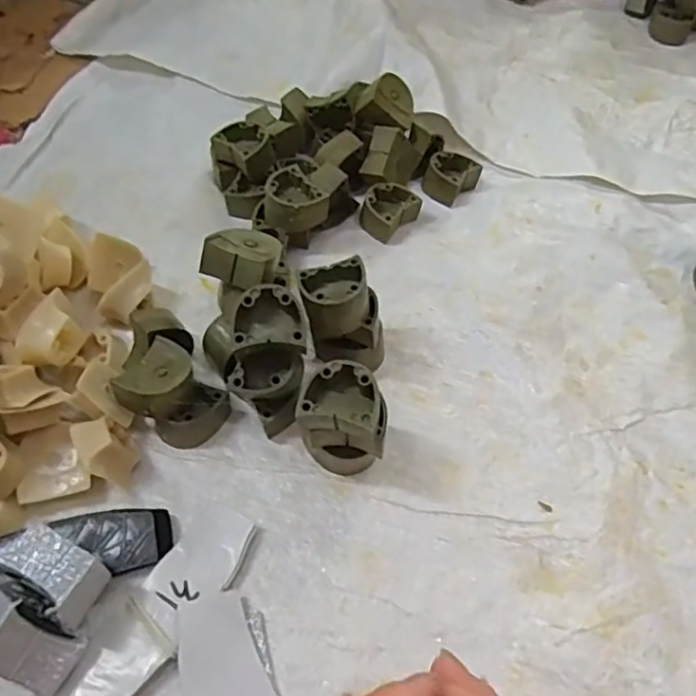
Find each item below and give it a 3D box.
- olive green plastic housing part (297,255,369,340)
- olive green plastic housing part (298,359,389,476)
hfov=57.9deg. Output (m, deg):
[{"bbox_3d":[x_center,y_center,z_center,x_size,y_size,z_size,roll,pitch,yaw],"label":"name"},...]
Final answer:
[{"bbox_3d":[-0.007,-0.032,0.415,0.047,0.032,0.041,-14,56,-13],"label":"olive green plastic housing part"},{"bbox_3d":[-0.001,0.044,0.384,0.049,0.078,0.043,12,54,5],"label":"olive green plastic housing part"}]

